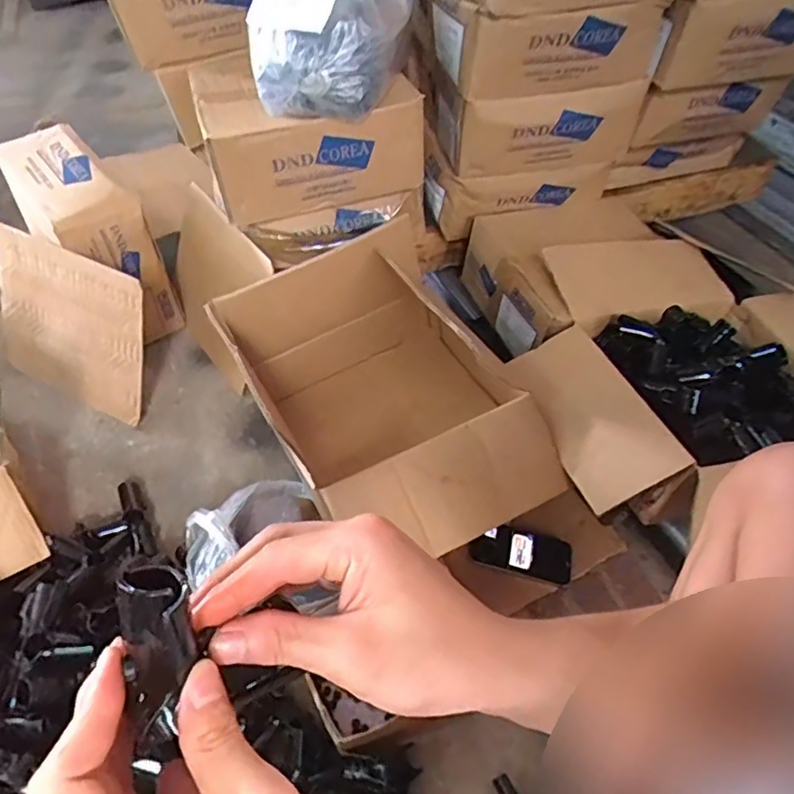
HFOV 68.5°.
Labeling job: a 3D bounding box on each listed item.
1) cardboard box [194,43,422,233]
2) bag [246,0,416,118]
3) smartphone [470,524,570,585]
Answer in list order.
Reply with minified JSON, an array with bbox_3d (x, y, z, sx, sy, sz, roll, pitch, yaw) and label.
[{"bbox_3d":[-0.152,-0.455,0.971,0.322,0.147,0.300,-12,52,-14],"label":"cardboard box"},{"bbox_3d":[-0.097,-0.536,0.839,0.217,0.162,0.228,10,50,4],"label":"bag"},{"bbox_3d":[0.182,0.221,0.843,0.146,0.013,0.071,12,50,6],"label":"smartphone"}]

